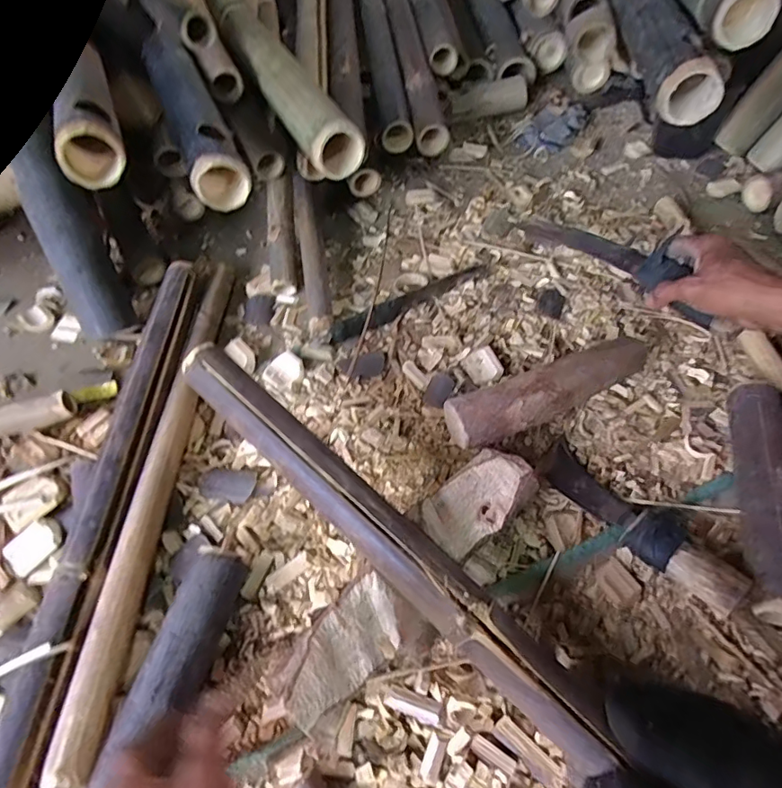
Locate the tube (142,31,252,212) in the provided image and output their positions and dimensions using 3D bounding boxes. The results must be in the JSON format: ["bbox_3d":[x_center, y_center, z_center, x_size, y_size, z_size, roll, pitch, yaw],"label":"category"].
[{"bbox_3d":[-0.259,-0.365,0.679,0.068,0.060,0.307,-21,59,-9],"label":"tube"}]

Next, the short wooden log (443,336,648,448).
[{"bbox_3d":[0.195,-0.001,0.620,0.259,0.065,0.057,-21,59,-9],"label":"short wooden log"}]

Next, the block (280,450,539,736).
[{"bbox_3d":[0.026,0.186,0.517,0.087,0.060,0.325,34,66,23],"label":"block"}]

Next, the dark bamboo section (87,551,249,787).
[{"bbox_3d":[-0.209,0.274,0.484,0.055,0.057,0.235,13,60,12],"label":"dark bamboo section"}]

